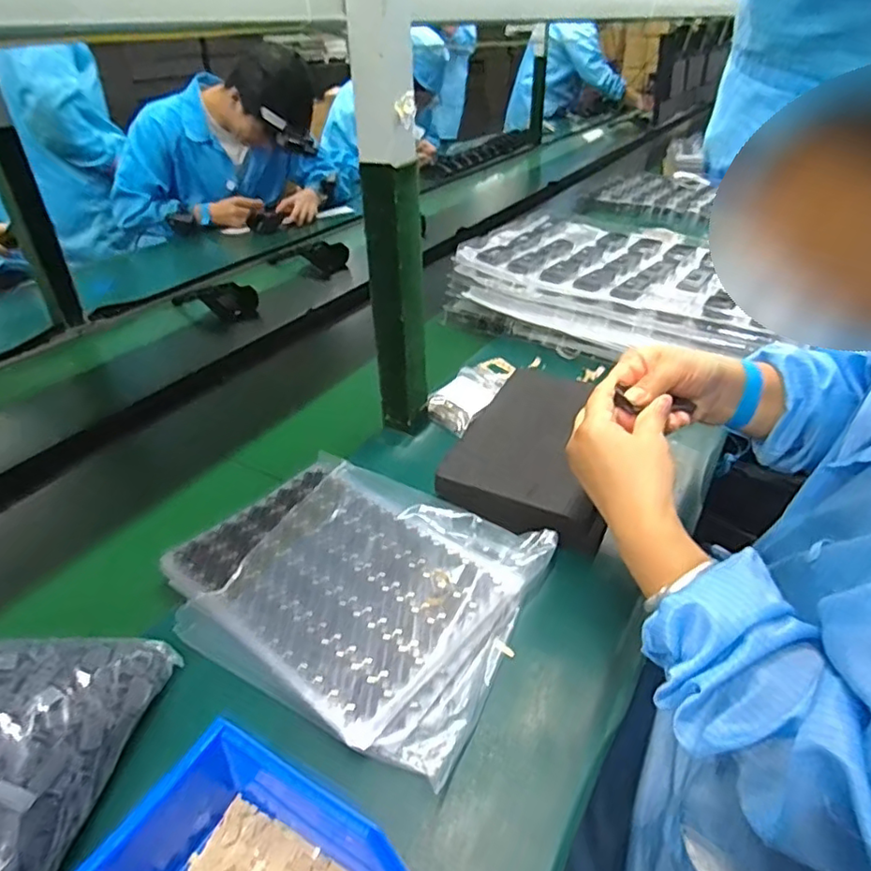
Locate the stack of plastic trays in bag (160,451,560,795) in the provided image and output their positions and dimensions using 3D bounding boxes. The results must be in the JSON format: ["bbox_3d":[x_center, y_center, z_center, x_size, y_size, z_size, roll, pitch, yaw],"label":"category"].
[{"bbox_3d":[-0.069,0.125,0.524,0.288,0.034,0.242,16,39,24],"label":"stack of plastic trays in bag"}]

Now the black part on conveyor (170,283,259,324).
[{"bbox_3d":[-0.412,-0.255,1.125,0.184,0.048,0.075,13,38,21],"label":"black part on conveyor"}]

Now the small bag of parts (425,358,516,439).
[{"bbox_3d":[0.055,-0.067,0.793,0.071,0.033,0.201,11,37,19],"label":"small bag of parts"}]

